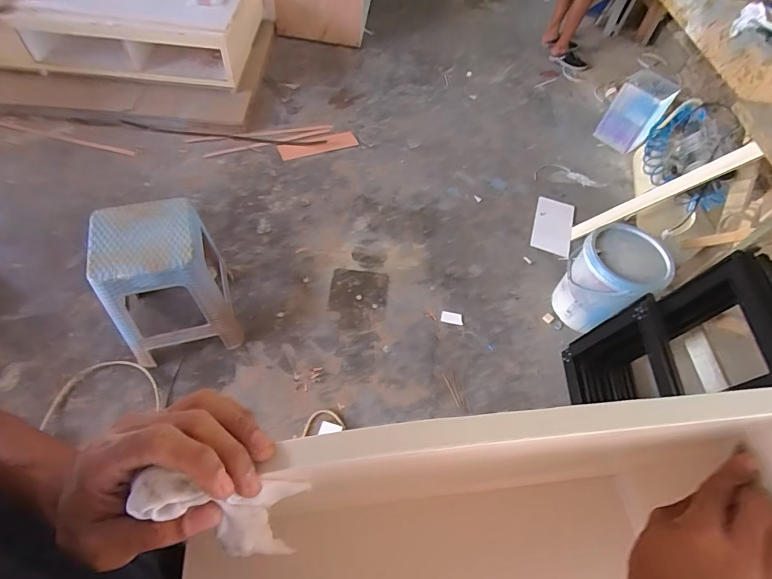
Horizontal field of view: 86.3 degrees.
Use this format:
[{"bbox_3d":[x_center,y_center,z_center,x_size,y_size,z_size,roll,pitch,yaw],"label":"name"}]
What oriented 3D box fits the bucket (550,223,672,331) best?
[{"bbox_3d":[0.838,-0.043,1.569,0.265,0.376,0.282,3,56,-5],"label":"bucket"}]

